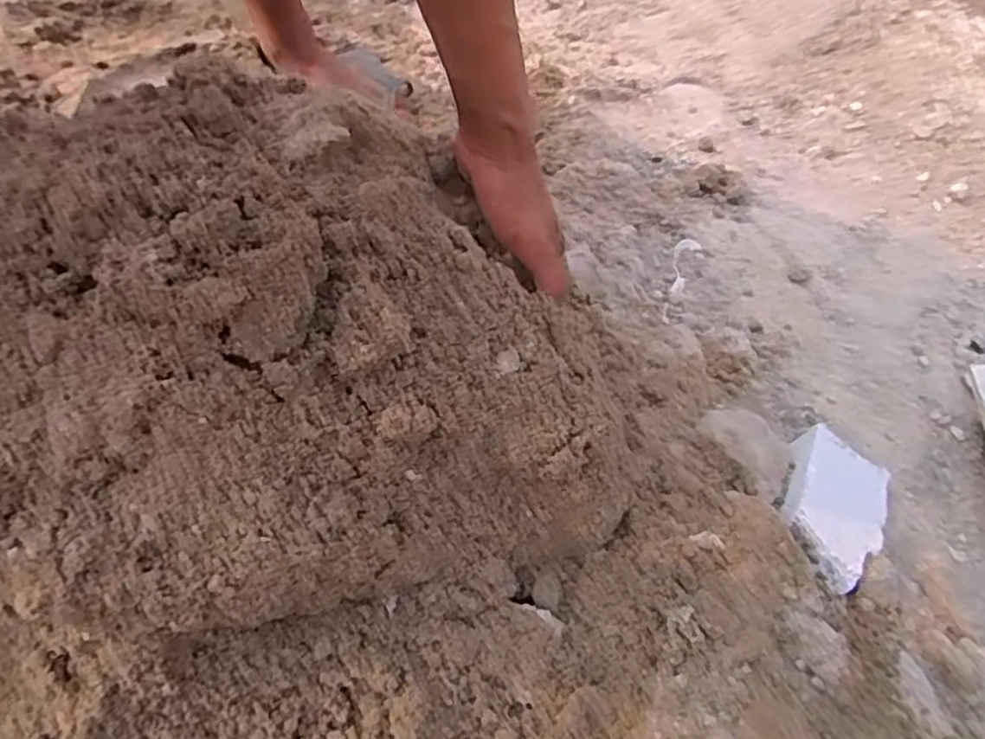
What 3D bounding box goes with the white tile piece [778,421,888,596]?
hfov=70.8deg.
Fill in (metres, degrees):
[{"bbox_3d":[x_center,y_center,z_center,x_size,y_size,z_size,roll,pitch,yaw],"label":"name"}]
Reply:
[{"bbox_3d":[0.261,0.101,0.530,0.076,0.019,0.121,37,49,6],"label":"white tile piece"}]

